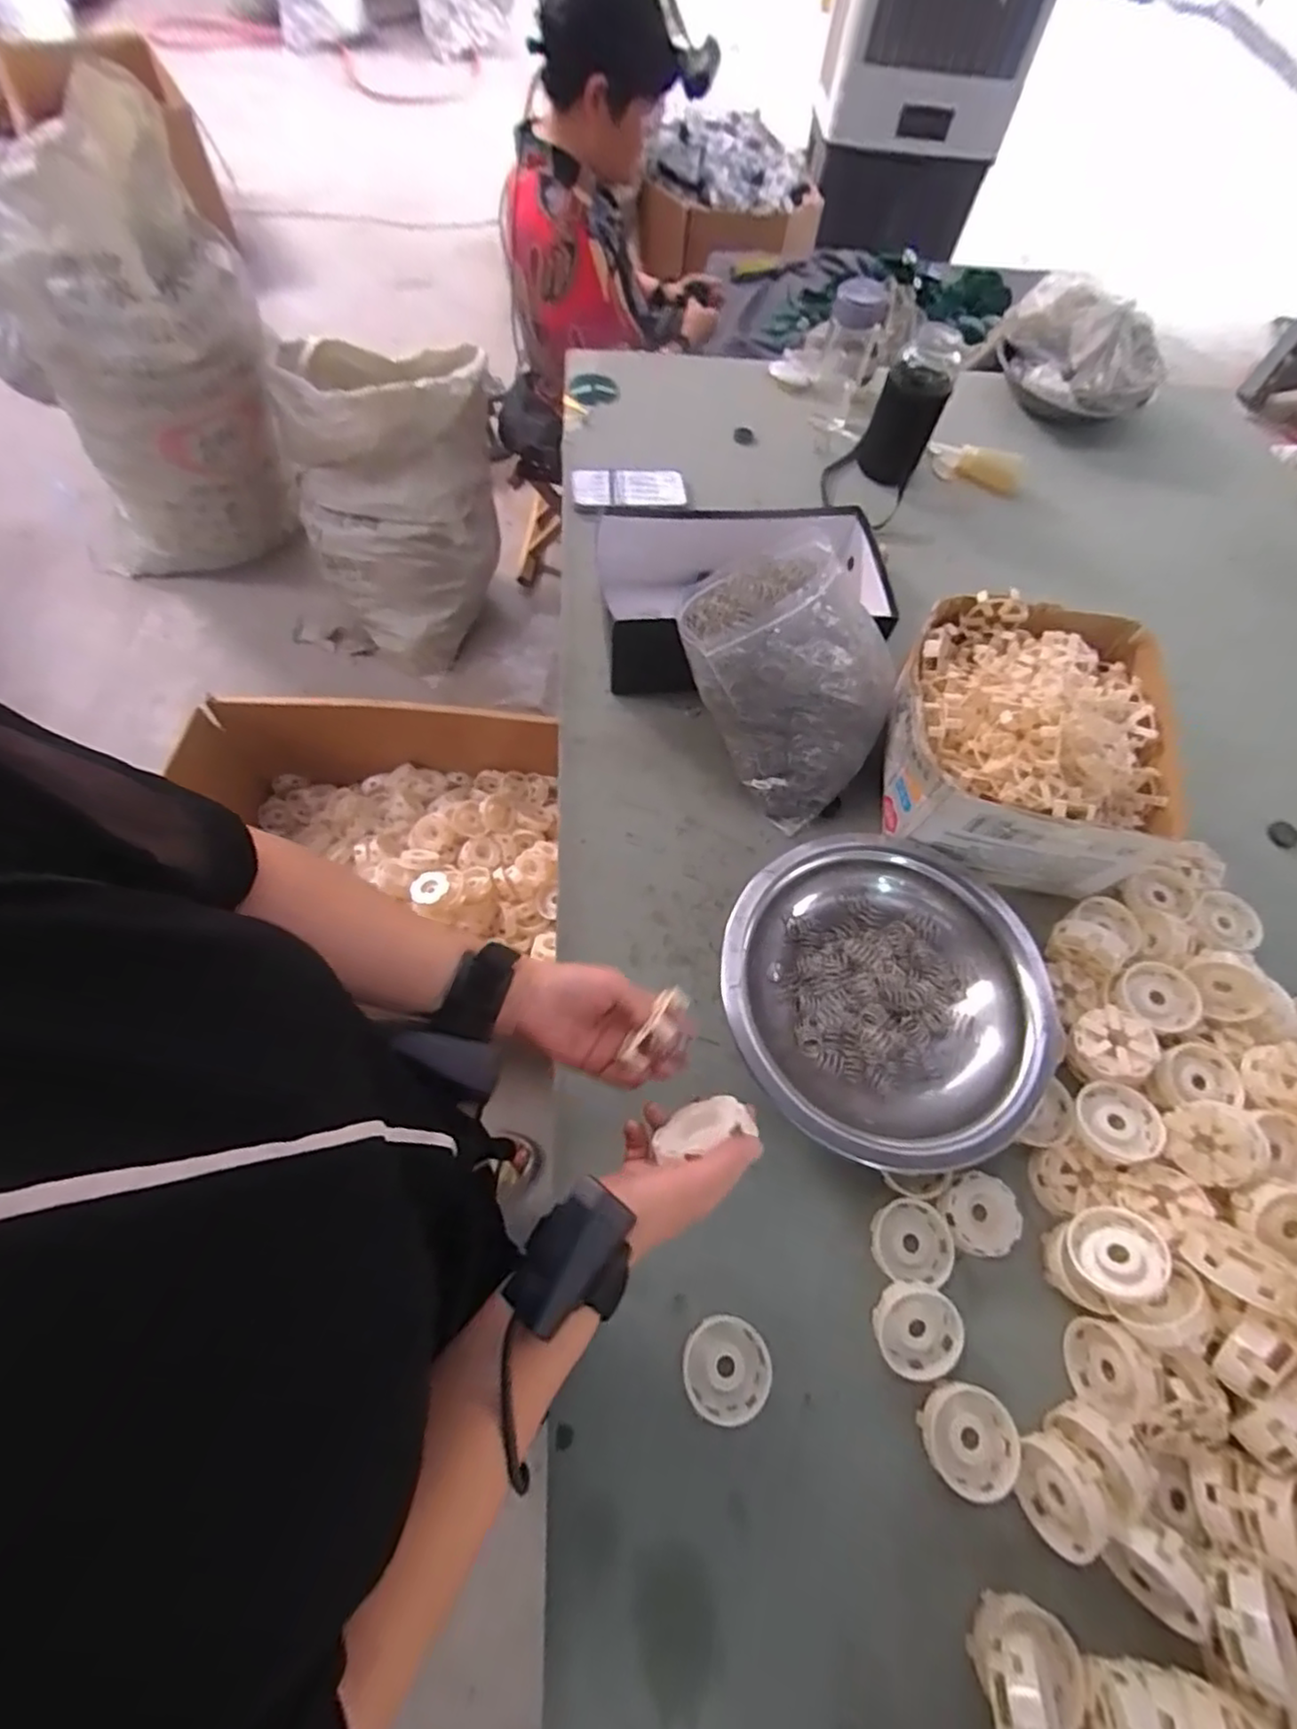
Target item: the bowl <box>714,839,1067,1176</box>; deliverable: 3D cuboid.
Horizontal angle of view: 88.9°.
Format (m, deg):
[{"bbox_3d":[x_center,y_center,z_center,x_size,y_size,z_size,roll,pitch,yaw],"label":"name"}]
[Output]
[{"bbox_3d":[0.229,0.118,0.641,0.309,0.067,0.295,2,65,-4],"label":"bowl"}]

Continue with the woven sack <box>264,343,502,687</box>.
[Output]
[{"bbox_3d":[-0.553,-0.811,1.522,0.449,0.483,0.480,-10,66,-9],"label":"woven sack"}]

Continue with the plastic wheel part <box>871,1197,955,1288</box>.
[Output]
[{"bbox_3d":[0.229,0.325,0.569,0.068,0.019,0.063,2,65,-4],"label":"plastic wheel part"}]

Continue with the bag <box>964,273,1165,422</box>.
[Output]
[{"bbox_3d":[0.682,-0.827,1.072,0.298,0.141,0.138,33,67,11],"label":"bag"}]

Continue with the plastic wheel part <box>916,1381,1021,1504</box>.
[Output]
[{"bbox_3d":[0.249,0.444,0.513,0.067,0.022,0.067,2,65,-4],"label":"plastic wheel part"}]

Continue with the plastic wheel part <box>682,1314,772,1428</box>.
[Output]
[{"bbox_3d":[0.062,0.406,0.535,0.070,0.030,0.067,2,65,-4],"label":"plastic wheel part"}]

